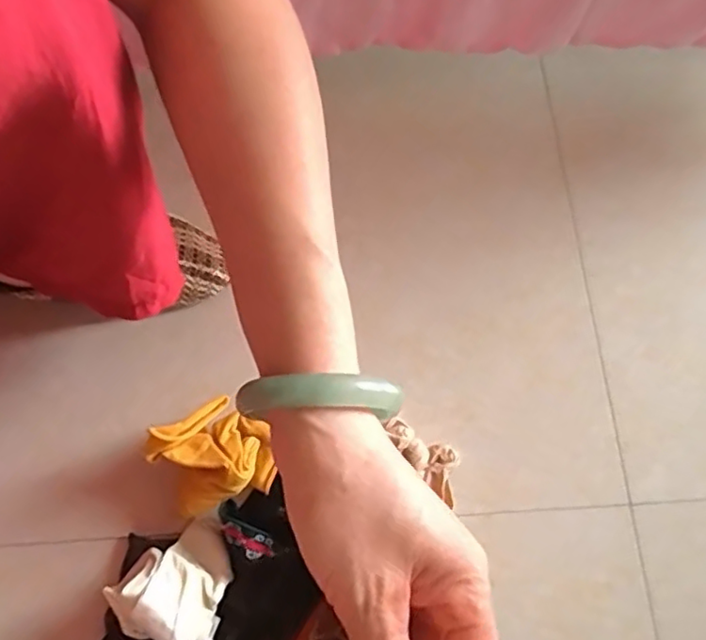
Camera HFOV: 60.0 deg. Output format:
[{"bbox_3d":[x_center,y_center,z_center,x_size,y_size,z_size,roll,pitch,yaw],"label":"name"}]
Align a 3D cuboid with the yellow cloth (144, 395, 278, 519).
[{"bbox_3d":[-0.106,0.106,0.467,0.076,0.065,0.072,-31,74,-8],"label":"yellow cloth"}]

